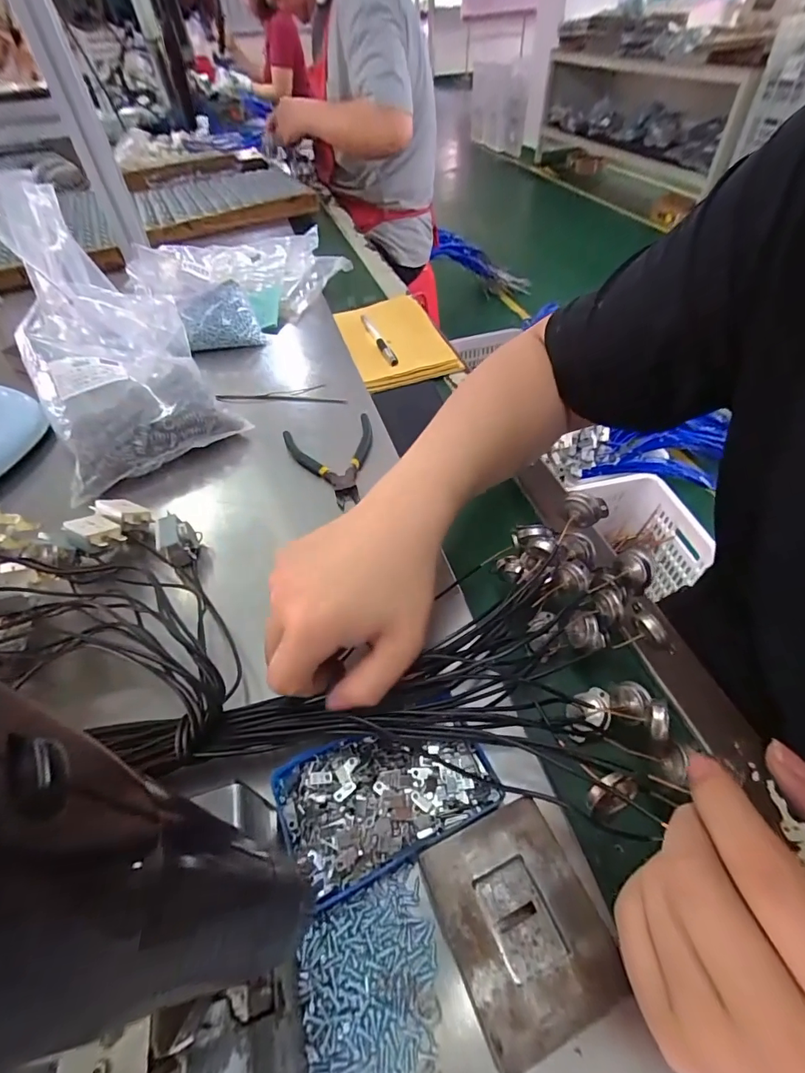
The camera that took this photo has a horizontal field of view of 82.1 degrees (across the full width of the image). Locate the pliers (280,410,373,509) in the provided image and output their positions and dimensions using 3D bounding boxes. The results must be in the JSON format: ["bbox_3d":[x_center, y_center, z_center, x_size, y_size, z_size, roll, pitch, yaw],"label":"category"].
[{"bbox_3d":[-0.060,-0.072,0.445,0.087,0.014,0.117,-17,51,-11],"label":"pliers"}]

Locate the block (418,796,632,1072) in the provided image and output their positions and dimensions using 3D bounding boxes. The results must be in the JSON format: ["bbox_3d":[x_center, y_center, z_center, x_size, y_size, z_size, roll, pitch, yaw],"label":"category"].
[{"bbox_3d":[0.051,0.174,0.212,0.064,0.025,0.078,-20,51,-14],"label":"block"}]

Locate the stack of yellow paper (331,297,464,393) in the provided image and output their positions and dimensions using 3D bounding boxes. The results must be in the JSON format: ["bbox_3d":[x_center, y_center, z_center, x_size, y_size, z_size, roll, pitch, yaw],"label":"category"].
[{"bbox_3d":[-0.015,-0.272,0.627,0.122,0.011,0.212,-16,50,-10],"label":"stack of yellow paper"}]

